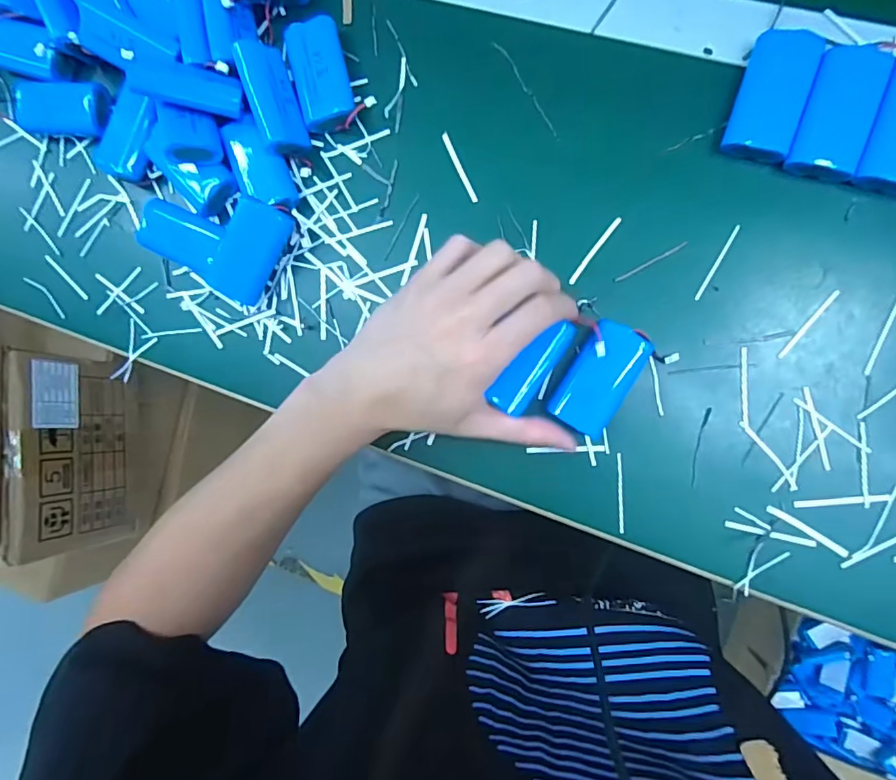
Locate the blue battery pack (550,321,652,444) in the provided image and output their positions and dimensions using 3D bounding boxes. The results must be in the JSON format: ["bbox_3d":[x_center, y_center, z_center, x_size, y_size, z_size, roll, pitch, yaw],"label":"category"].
[{"bbox_3d":[0.093,-0.006,0.327,0.040,0.018,0.069,32,96,8],"label":"blue battery pack"}]

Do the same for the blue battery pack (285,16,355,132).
[{"bbox_3d":[-0.086,-0.214,0.365,0.037,0.019,0.072,-14,88,10],"label":"blue battery pack"}]

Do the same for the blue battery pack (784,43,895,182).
[{"bbox_3d":[0.224,-0.159,0.308,0.036,0.016,0.068,18,94,9],"label":"blue battery pack"}]

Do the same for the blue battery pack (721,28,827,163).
[{"bbox_3d":[0.190,-0.172,0.314,0.037,0.014,0.071,18,94,9],"label":"blue battery pack"}]

